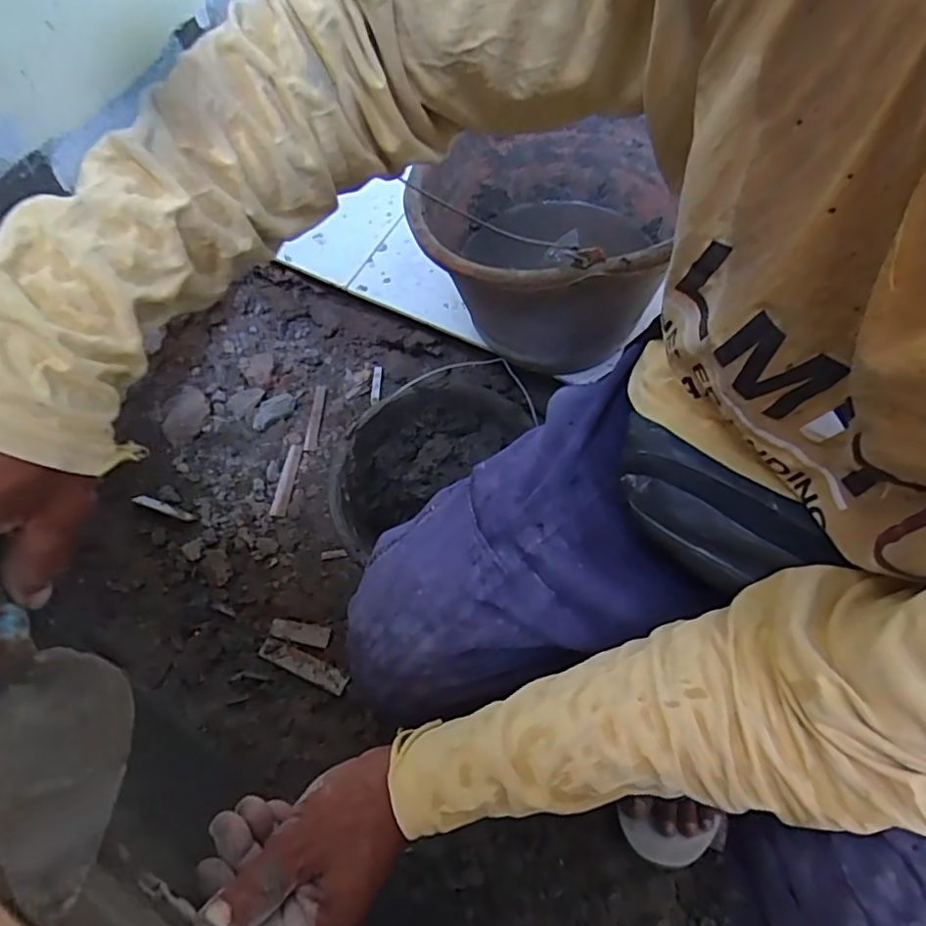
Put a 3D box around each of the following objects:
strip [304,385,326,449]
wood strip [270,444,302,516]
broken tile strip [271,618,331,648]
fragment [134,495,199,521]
[{"bbox_3d":[-0.212,-0.065,0.857,0.017,0.010,0.101,2,64,4],"label":"strip"},{"bbox_3d":[-0.244,0.024,0.825,0.021,0.007,0.106,5,64,6],"label":"wood strip"},{"bbox_3d":[-0.201,0.210,0.739,0.073,0.005,0.023,8,65,7],"label":"broken tile strip"},{"bbox_3d":[-0.401,0.060,0.802,0.090,0.010,0.014,16,66,11],"label":"fragment"}]

